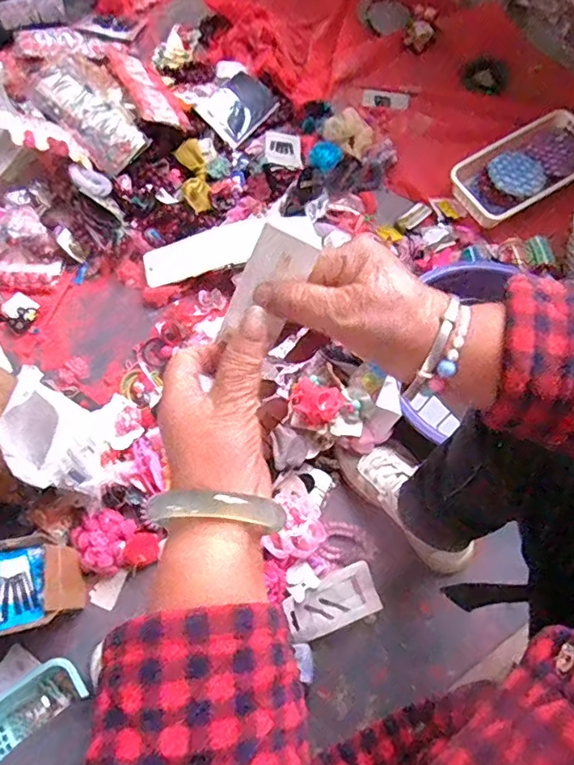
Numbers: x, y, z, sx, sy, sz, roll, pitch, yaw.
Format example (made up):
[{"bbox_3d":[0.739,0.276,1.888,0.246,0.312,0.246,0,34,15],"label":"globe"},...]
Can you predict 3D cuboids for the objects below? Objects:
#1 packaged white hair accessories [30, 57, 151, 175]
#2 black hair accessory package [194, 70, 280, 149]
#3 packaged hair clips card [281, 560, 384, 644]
[{"bbox_3d":[-0.349,-0.469,0.932,0.103,0.037,0.238,-39,74,-12],"label":"packaged white hair accessories"},{"bbox_3d":[-0.090,-0.521,1.008,0.101,0.021,0.147,42,68,-6],"label":"black hair accessory package"},{"bbox_3d":[0.061,0.292,0.708,0.128,0.014,0.066,-20,88,-19],"label":"packaged hair clips card"}]

